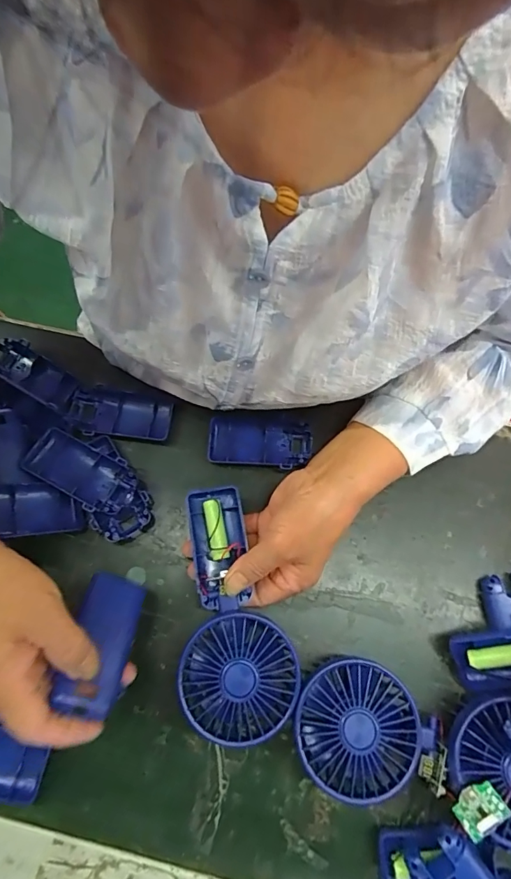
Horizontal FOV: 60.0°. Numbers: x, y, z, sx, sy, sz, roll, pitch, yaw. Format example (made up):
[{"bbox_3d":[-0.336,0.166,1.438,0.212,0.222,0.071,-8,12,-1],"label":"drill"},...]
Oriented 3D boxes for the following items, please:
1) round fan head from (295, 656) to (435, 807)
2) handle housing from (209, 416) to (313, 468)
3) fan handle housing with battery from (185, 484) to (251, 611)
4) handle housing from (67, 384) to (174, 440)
[{"bbox_3d":[0.072,0.209,0.327,0.082,0.045,0.086,0,69,0],"label":"round fan head"},{"bbox_3d":[0.004,0.004,0.421,0.095,0.016,0.046,6,70,3],"label":"handle housing"},{"bbox_3d":[-0.032,0.085,0.359,0.046,0.020,0.094,-1,70,0],"label":"fan handle housing with battery"},{"bbox_3d":[-0.131,-0.024,0.426,0.094,0.015,0.048,11,70,5],"label":"handle housing"}]

